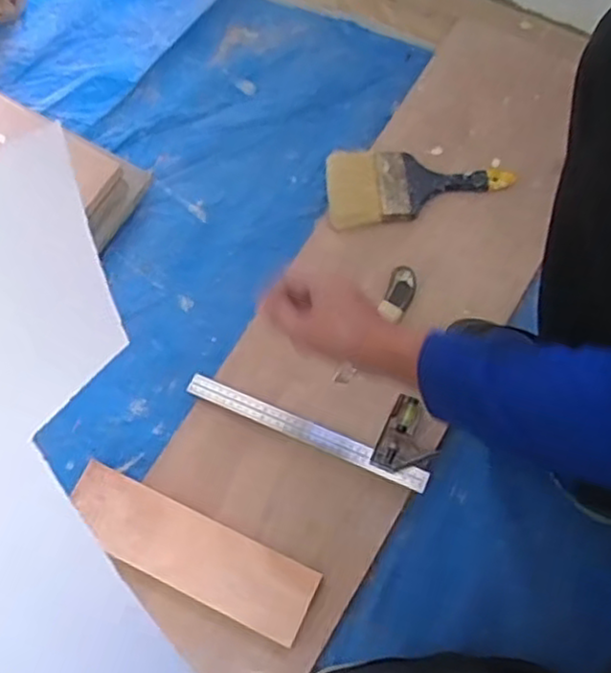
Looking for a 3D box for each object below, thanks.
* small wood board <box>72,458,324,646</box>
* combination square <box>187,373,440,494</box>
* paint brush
[{"bbox_3d":[-0.131,0.239,0.783,0.293,0.015,0.085,24,67,10],"label":"small wood board"},{"bbox_3d":[0.014,0.079,0.826,0.298,0.021,0.098,22,72,11],"label":"combination square"},{"bbox_3d":[0.150,-0.208,0.927,0.239,0.019,0.109,-5,69,1],"label":"paint brush"}]

